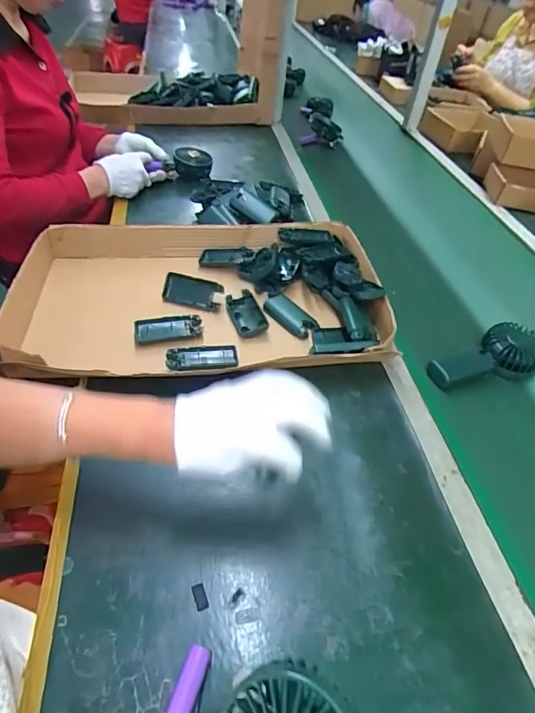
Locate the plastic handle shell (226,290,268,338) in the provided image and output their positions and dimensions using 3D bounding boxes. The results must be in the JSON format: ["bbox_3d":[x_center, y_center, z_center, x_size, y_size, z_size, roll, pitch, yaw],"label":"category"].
[{"bbox_3d":[-0.032,-0.066,0.675,0.045,0.018,0.093,-14,47,-15],"label":"plastic handle shell"}]

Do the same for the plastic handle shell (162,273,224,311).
[{"bbox_3d":[-0.117,-0.100,0.692,0.093,0.046,0.010,12,8,10],"label":"plastic handle shell"}]

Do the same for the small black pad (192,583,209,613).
[{"bbox_3d":[-0.061,0.216,0.402,0.010,0.004,0.023,-15,48,-16],"label":"small black pad"}]

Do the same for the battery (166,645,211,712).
[{"bbox_3d":[-0.063,0.264,0.346,0.017,0.018,0.066,14,46,12],"label":"battery"}]

